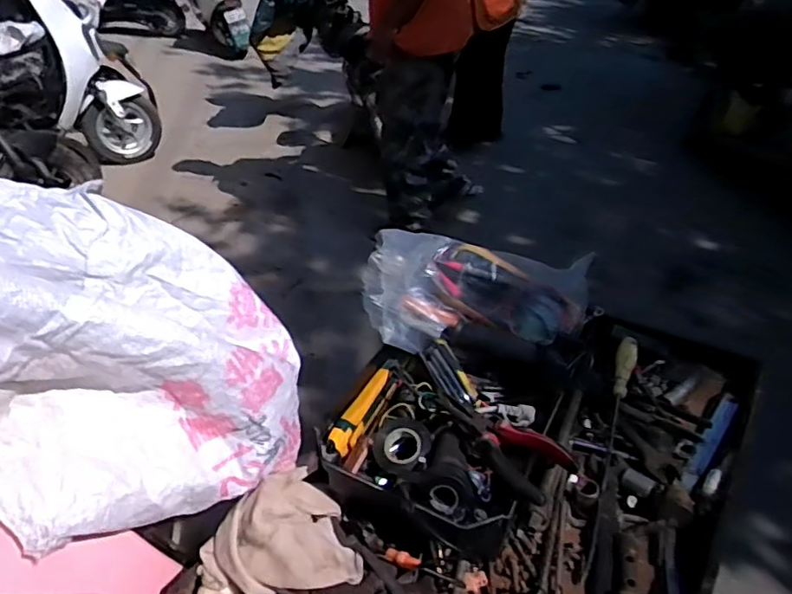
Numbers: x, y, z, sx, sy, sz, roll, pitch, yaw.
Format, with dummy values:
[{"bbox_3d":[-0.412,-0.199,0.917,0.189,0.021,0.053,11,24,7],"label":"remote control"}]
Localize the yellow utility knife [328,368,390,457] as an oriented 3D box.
[{"bbox_3d":[-0.040,0.131,0.657,0.022,0.029,0.132,14,36,21],"label":"yellow utility knife"}]

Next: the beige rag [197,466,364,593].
[{"bbox_3d":[-0.115,0.233,0.546,0.141,0.071,0.105,-15,36,-19],"label":"beige rag"}]

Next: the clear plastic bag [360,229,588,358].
[{"bbox_3d":[0.096,-0.009,0.717,0.270,0.100,0.131,0,34,3],"label":"clear plastic bag"}]

